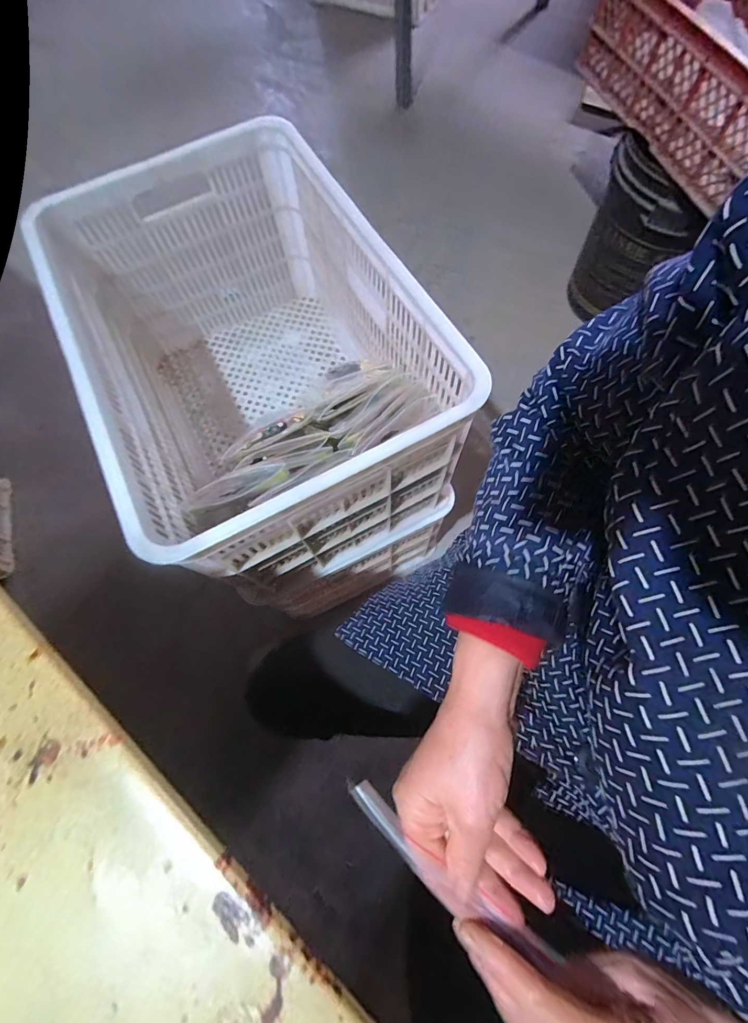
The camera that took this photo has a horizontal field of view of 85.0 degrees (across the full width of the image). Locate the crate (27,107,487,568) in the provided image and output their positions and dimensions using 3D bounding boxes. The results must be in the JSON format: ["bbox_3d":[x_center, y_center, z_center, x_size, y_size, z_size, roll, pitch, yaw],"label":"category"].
[{"bbox_3d":[-0.175,-0.228,0.657,0.413,0.316,0.592,-26,72,-7],"label":"crate"}]

